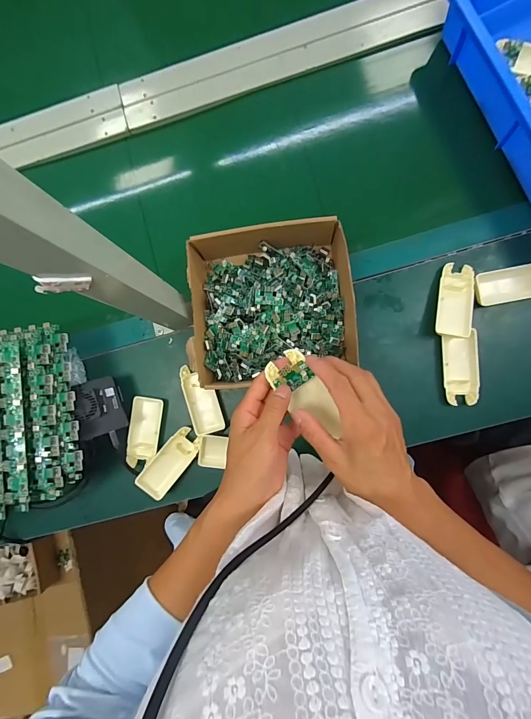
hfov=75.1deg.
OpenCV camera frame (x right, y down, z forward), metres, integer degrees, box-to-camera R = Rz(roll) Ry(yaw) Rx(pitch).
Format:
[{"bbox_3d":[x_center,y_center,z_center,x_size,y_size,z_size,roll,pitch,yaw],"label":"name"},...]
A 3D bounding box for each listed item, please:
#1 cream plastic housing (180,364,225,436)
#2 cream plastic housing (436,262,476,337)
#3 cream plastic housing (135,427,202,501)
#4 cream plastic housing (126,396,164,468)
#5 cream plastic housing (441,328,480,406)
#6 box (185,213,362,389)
[{"bbox_3d":[-0.095,0.059,0.517,0.048,0.015,0.103,-18,86,4],"label":"cream plastic housing"},{"bbox_3d":[0.265,-0.083,0.483,0.049,0.023,0.102,7,88,6],"label":"cream plastic housing"},{"bbox_3d":[-0.140,0.150,0.507,0.045,0.014,0.103,37,78,6],"label":"cream plastic housing"},{"bbox_3d":[-0.182,0.109,0.523,0.046,0.018,0.103,9,88,6],"label":"cream plastic housing"},{"bbox_3d":[0.273,0.013,0.483,0.047,0.014,0.098,-3,87,5],"label":"cream plastic housing"},{"bbox_3d":[0.009,-0.077,0.484,0.211,0.076,0.214,-4,87,5],"label":"box"}]

